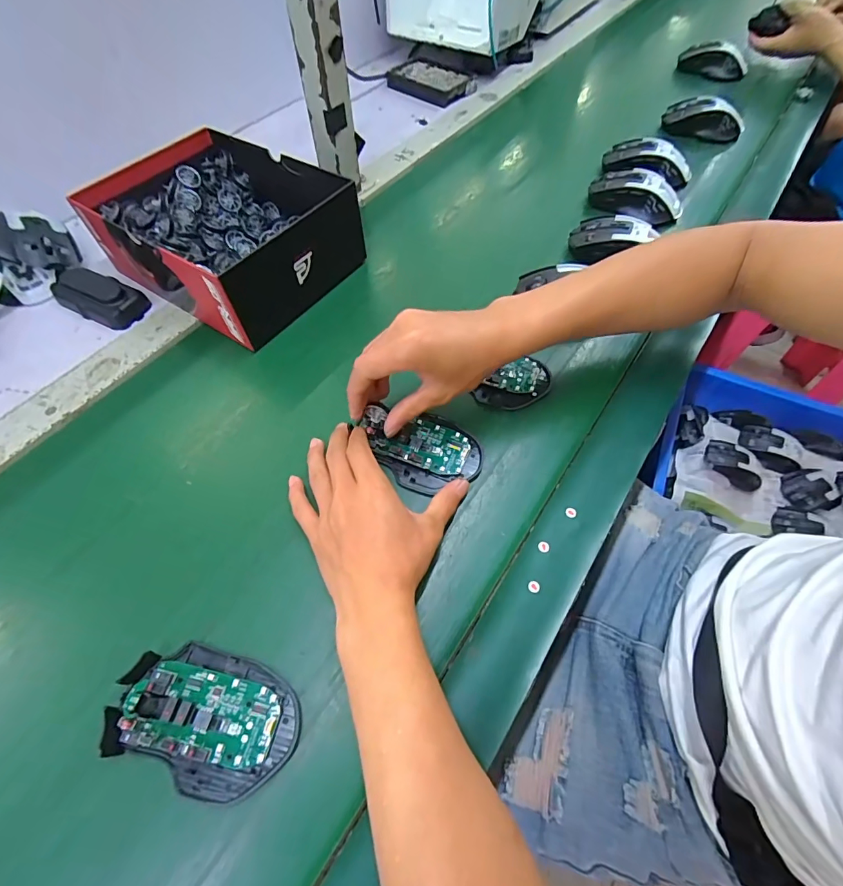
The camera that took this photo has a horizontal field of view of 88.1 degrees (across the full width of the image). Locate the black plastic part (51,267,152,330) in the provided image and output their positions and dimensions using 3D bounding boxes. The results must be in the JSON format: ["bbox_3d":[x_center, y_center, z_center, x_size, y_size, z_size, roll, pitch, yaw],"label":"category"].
[{"bbox_3d":[-0.360,-0.165,0.484,0.111,0.021,0.052,26,62,15],"label":"black plastic part"}]

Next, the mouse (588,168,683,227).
[{"bbox_3d":[0.278,-0.322,0.562,0.119,0.034,0.063,24,62,14],"label":"mouse"}]

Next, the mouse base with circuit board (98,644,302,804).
[{"bbox_3d":[-0.137,0.173,0.274,0.113,0.019,0.072,14,60,8],"label":"mouse base with circuit board"}]

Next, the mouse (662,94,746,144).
[{"bbox_3d":[0.434,-0.500,0.670,0.118,0.041,0.061,20,60,13],"label":"mouse"}]

